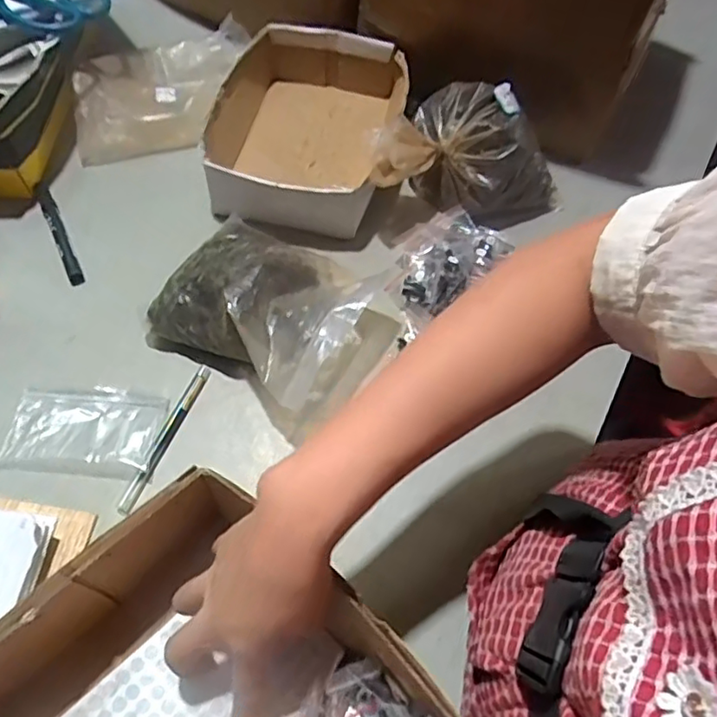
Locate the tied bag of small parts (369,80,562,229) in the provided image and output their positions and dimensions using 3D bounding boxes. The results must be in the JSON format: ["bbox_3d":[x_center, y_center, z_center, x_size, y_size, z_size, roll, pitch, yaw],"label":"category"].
[{"bbox_3d":[0.121,-0.220,0.636,0.212,0.087,0.145,5,61,0],"label":"tied bag of small parts"}]

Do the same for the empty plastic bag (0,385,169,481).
[{"bbox_3d":[-0.232,0.060,0.511,0.125,0.012,0.078,5,53,2],"label":"empty plastic bag"}]

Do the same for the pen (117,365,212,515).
[{"bbox_3d":[-0.164,0.063,0.507,0.013,0.008,0.142,20,62,8],"label":"pen"}]

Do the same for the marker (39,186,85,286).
[{"bbox_3d":[-0.308,-0.128,0.617,0.015,0.010,0.133,-24,65,-15],"label":"marker"}]

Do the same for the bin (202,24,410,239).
[{"bbox_3d":[-0.058,-0.257,0.676,0.200,0.081,0.260,13,62,4],"label":"bin"}]

